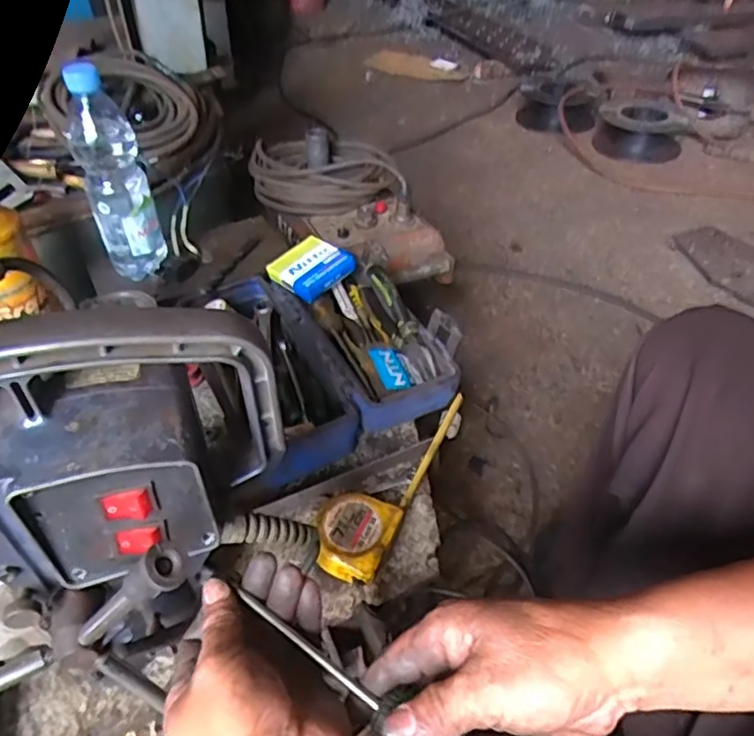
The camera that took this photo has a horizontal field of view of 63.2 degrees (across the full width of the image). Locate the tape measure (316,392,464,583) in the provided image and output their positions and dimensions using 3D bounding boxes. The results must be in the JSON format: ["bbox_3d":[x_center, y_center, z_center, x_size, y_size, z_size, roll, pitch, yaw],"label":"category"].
[{"bbox_3d":[0.013,0.101,0.613,0.068,0.031,0.235,17,45,18],"label":"tape measure"}]

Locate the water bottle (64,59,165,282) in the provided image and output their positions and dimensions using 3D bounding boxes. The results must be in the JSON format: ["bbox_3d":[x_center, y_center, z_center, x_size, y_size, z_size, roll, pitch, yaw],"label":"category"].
[{"bbox_3d":[-0.291,-0.203,0.691,0.069,0.243,0.059,-16,45,-16],"label":"water bottle"}]

